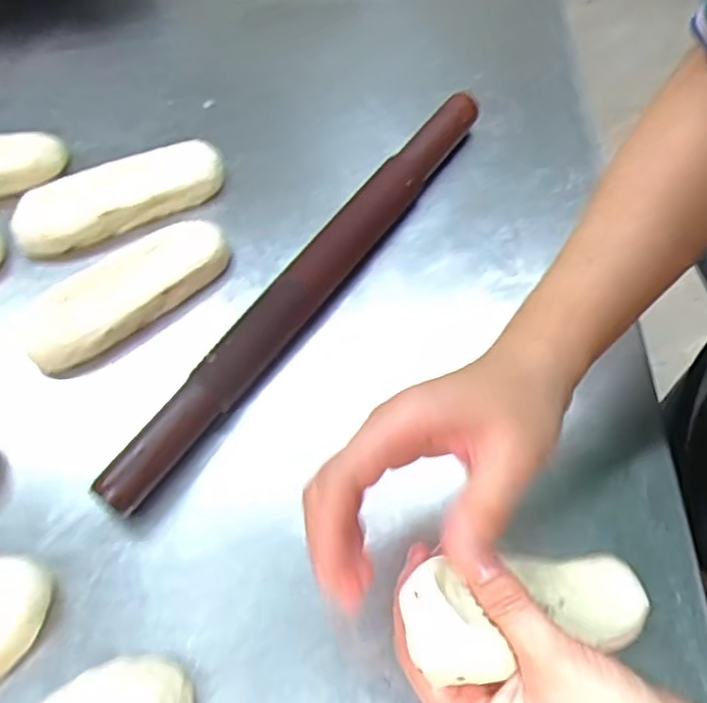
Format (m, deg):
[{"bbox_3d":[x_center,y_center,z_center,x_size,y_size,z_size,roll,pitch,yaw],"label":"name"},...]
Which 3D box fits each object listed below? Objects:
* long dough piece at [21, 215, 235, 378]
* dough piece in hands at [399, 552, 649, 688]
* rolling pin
[{"bbox_3d":[-0.157,-0.043,0.466,0.153,0.026,0.056,-38,65,-18],"label":"long dough piece"},{"bbox_3d":[0.083,0.114,0.305,0.033,0.148,0.048,-37,54,32],"label":"dough piece in hands"},{"bbox_3d":[-0.027,-0.051,0.460,0.029,0.033,0.379,32,66,19],"label":"rolling pin"}]

